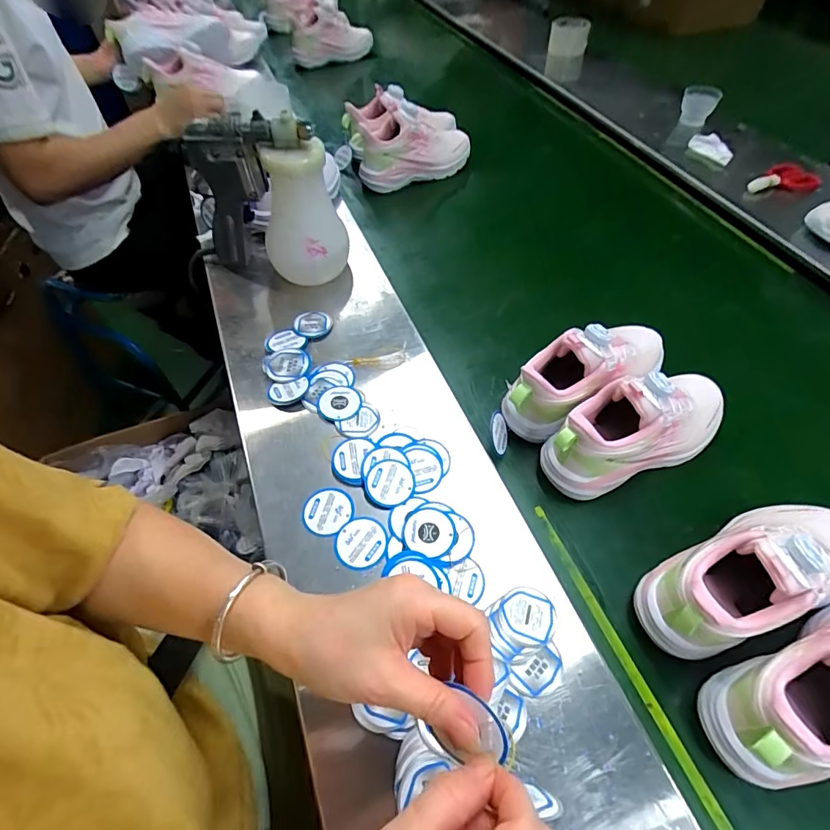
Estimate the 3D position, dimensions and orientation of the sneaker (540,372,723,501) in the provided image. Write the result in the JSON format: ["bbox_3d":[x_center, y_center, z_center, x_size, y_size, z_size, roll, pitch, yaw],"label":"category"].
[{"bbox_3d":[0.237,0.008,0.470,0.219,0.113,0.073,-19,57,-11],"label":"sneaker"}]

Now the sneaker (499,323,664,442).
[{"bbox_3d":[0.198,-0.047,0.514,0.222,0.111,0.071,-25,58,-15],"label":"sneaker"}]

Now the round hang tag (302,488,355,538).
[{"bbox_3d":[-0.084,0.094,0.449,0.049,0.005,0.047,1,59,-2],"label":"round hang tag"}]

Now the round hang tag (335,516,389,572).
[{"bbox_3d":[-0.050,0.119,0.430,0.048,0.004,0.047,-1,55,1],"label":"round hang tag"}]

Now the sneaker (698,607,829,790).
[{"bbox_3d":[0.323,0.194,0.338,0.213,0.115,0.085,-20,57,-12],"label":"sneaker"}]

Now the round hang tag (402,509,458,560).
[{"bbox_3d":[0.014,0.110,0.433,0.048,0.004,0.047,1,58,-2],"label":"round hang tag"}]

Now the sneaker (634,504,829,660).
[{"bbox_3d":[0.294,0.126,0.386,0.212,0.114,0.077,-22,57,-13],"label":"sneaker"}]

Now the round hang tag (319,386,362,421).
[{"bbox_3d":[-0.085,-0.013,0.527,0.047,0.007,0.044,1,62,-2],"label":"round hang tag"}]

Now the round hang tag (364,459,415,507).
[{"bbox_3d":[-0.025,0.068,0.462,0.048,0.004,0.047,2,67,-5],"label":"round hang tag"}]

